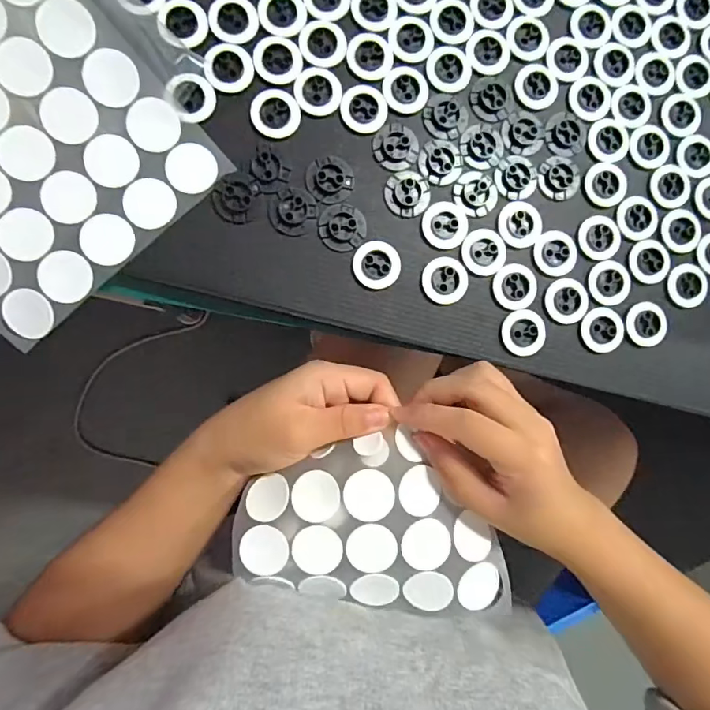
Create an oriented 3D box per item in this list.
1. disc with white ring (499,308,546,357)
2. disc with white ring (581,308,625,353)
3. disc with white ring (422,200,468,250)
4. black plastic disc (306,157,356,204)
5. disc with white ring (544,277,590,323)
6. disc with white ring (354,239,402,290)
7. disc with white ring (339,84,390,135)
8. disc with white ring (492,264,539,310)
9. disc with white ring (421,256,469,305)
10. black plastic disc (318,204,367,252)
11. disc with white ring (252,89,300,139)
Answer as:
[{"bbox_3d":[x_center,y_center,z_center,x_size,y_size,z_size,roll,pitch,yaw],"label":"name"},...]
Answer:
[{"bbox_3d":[0.105,-0.014,0.292,0.028,0.004,0.028,0,88,-8],"label":"disc with white ring"},{"bbox_3d":[0.159,-0.016,0.299,0.028,0.004,0.028,0,88,-8],"label":"disc with white ring"},{"bbox_3d":[0.055,-0.080,0.286,0.027,0.004,0.029,0,88,-8],"label":"disc with white ring"},{"bbox_3d":[-0.014,-0.103,0.276,0.027,0.004,0.027,0,88,-8],"label":"black plastic disc"},{"bbox_3d":[0.134,-0.034,0.296,0.028,0.004,0.028,0,88,-8],"label":"disc with white ring"},{"bbox_3d":[0.013,-0.054,0.280,0.028,0.004,0.028,0,88,-8],"label":"disc with white ring"},{"bbox_3d":[0.006,-0.147,0.281,0.027,0.004,0.028,0,88,-8],"label":"disc with white ring"},{"bbox_3d":[0.100,-0.042,0.292,0.027,0.004,0.028,0,88,-8],"label":"disc with white ring"},{"bbox_3d":[0.055,-0.045,0.287,0.028,0.004,0.028,0,88,-8],"label":"disc with white ring"},{"bbox_3d":[-0.007,-0.076,0.278,0.028,0.004,0.027,0,88,-8],"label":"black plastic disc"},{"bbox_3d":[-0.046,-0.140,0.272,0.028,0.004,0.027,0,88,-8],"label":"disc with white ring"}]

